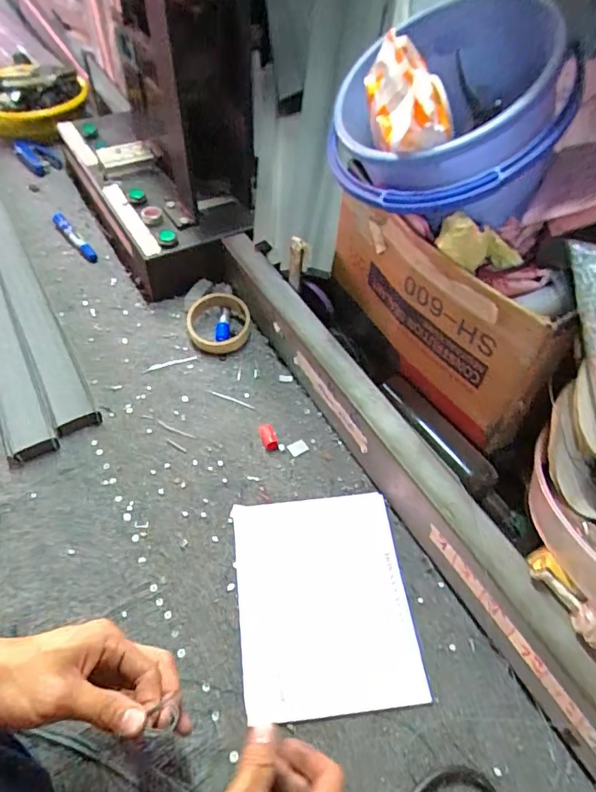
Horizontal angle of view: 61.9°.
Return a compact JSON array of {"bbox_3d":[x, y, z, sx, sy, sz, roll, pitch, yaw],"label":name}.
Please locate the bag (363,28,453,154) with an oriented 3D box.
[{"bbox_3d":[0.094,-0.251,0.423,0.080,0.071,0.089,12,51,6],"label":"bag"}]

